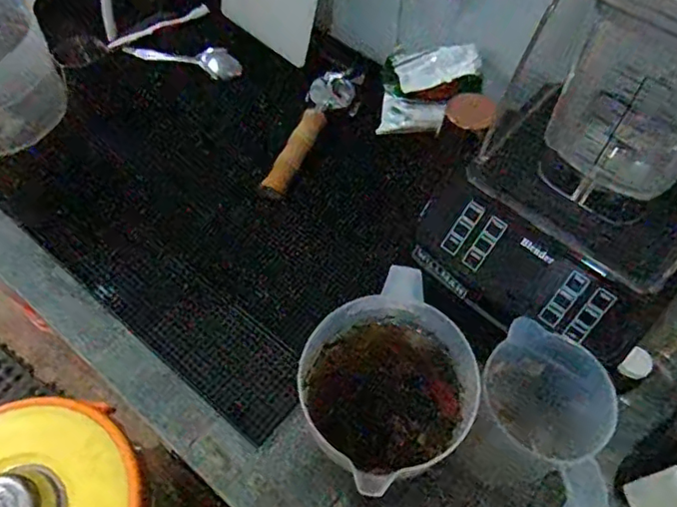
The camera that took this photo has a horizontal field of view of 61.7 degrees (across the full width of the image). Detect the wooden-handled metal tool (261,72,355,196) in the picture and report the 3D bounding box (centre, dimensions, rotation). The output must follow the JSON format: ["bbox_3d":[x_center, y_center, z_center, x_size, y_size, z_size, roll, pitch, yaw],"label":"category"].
[{"bbox_3d":[-0.045,-0.167,0.784,0.058,0.059,0.207,22,60,11],"label":"wooden-handled metal tool"}]

